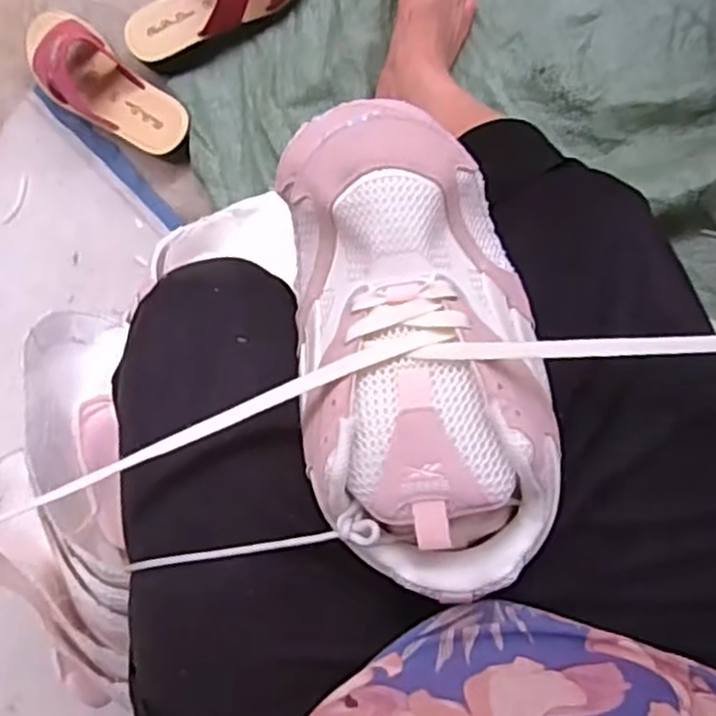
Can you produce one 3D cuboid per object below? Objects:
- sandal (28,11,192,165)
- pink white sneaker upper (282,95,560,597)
[{"bbox_3d":[-0.277,-0.291,0.791,0.230,0.064,0.081,41,93,8],"label":"sandal"},{"bbox_3d":[0.029,-0.006,0.371,0.117,0.065,0.243,-13,83,7],"label":"pink white sneaker upper"}]

